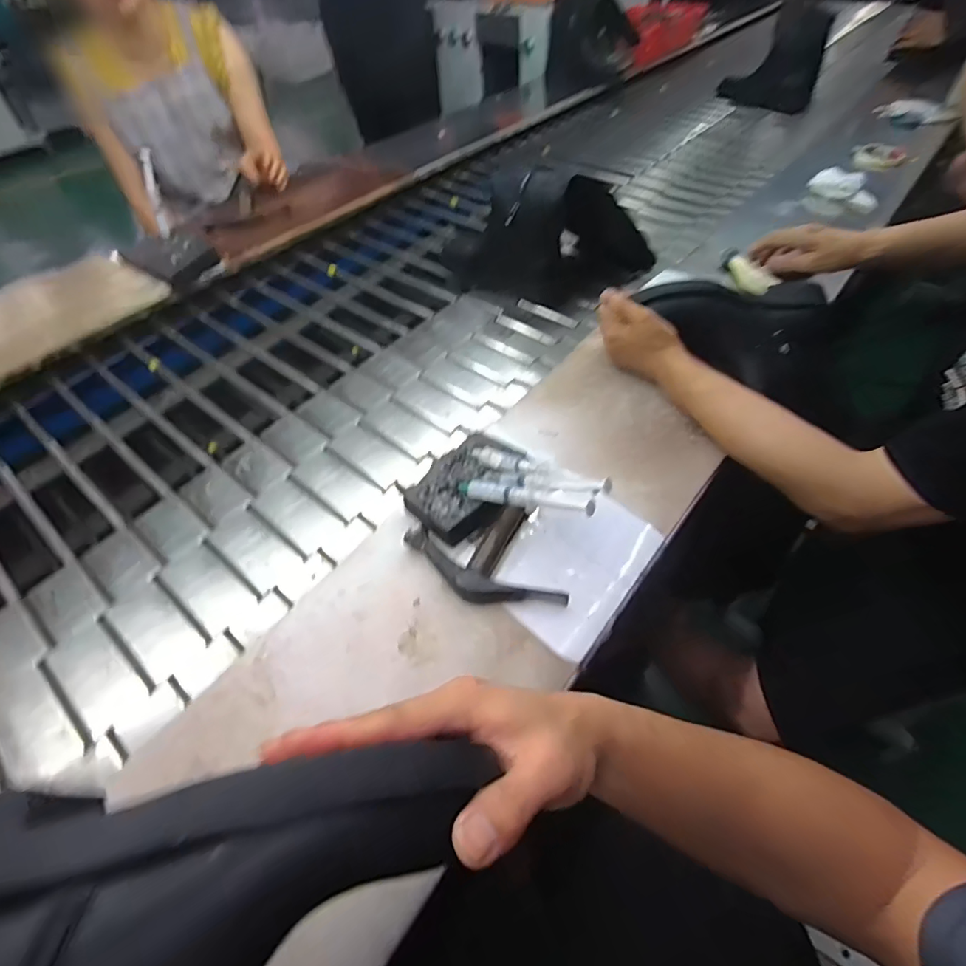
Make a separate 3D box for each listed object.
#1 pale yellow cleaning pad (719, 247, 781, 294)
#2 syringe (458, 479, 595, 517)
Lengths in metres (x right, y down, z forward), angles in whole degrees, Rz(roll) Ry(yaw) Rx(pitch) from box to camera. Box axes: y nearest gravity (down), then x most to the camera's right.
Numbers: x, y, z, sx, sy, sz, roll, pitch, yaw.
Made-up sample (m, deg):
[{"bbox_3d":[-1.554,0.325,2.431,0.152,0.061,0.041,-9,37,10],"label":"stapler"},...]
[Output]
[{"bbox_3d":[0.437,-0.352,0.844,0.030,0.033,0.127,-14,53,-7],"label":"pale yellow cleaning pad"},{"bbox_3d":[0.034,0.013,0.484,0.158,0.014,0.020,8,49,40],"label":"syringe"}]

